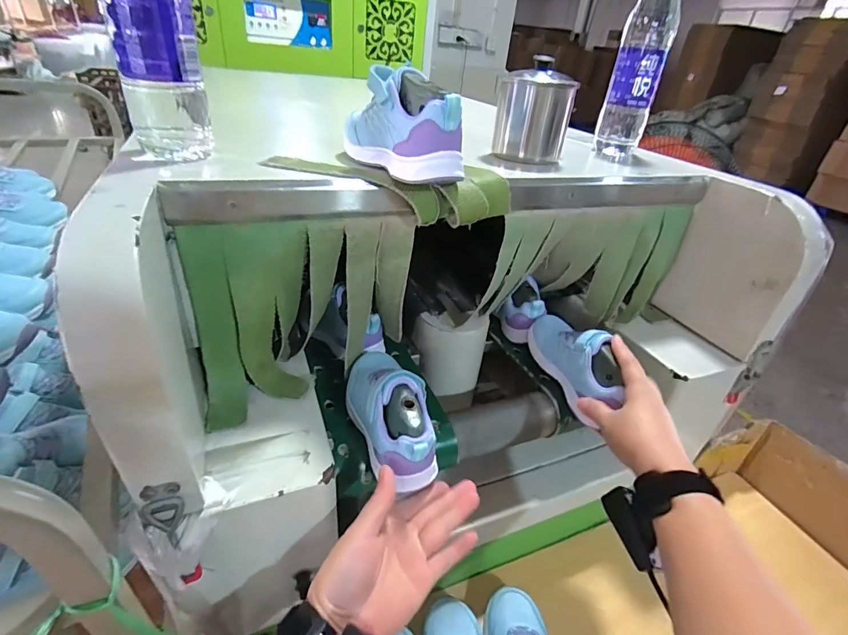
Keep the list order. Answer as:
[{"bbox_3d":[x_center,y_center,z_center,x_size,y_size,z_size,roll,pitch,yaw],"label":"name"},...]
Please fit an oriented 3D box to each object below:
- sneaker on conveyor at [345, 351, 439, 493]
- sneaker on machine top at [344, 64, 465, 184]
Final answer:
[{"bbox_3d":[-0.037,0.088,0.433,0.061,0.079,0.162,-10,37,-22],"label":"sneaker on conveyor"},{"bbox_3d":[-0.020,-0.180,0.387,0.055,0.077,0.140,-16,40,-29],"label":"sneaker on machine top"}]

